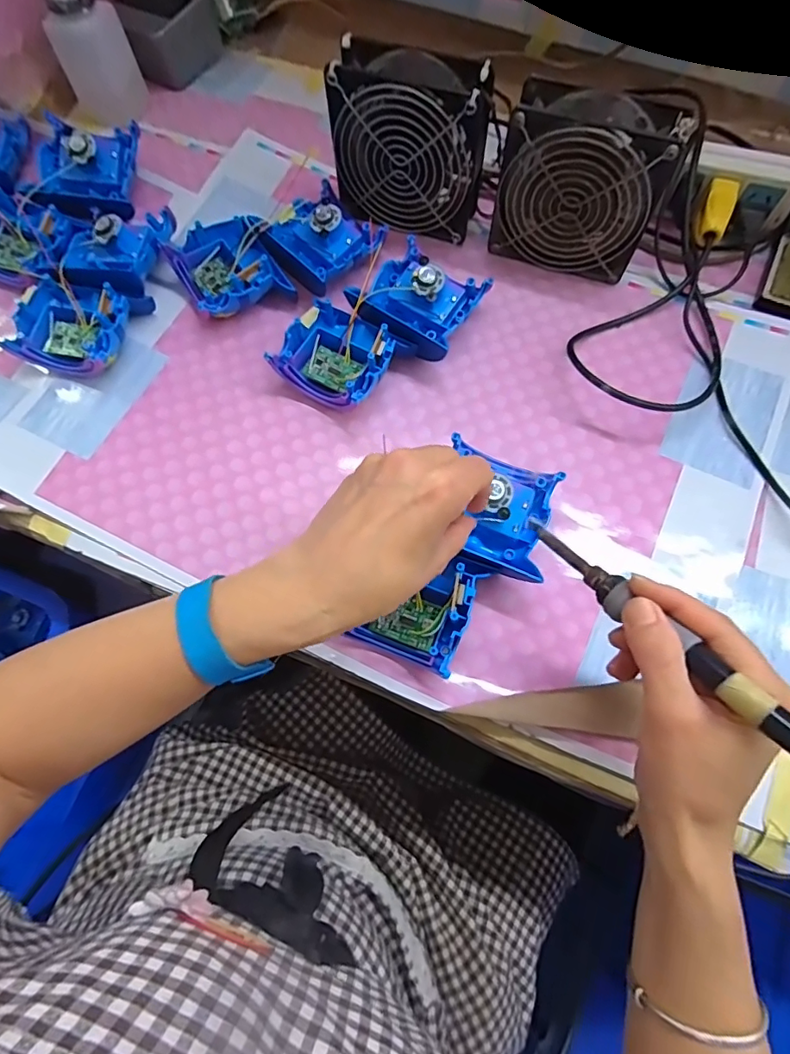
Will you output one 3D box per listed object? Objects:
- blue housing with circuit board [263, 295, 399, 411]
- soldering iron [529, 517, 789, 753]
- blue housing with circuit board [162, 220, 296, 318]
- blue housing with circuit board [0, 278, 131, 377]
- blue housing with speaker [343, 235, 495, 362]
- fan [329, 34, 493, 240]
[{"bbox_3d":[-0.045,-0.134,0.404,0.083,0.037,0.082,26,73,10],"label":"blue housing with circuit board"},{"bbox_3d":[0.135,0.058,0.243,0.020,0.014,0.224,-32,41,-6],"label":"soldering iron"},{"bbox_3d":[-0.141,-0.215,0.433,0.078,0.036,0.083,-32,73,-10],"label":"blue housing with circuit board"},{"bbox_3d":[-0.258,-0.159,0.411,0.080,0.034,0.070,13,71,5],"label":"blue housing with circuit board"},{"bbox_3d":[0.018,-0.183,0.417,0.092,0.043,0.092,31,74,11],"label":"blue housing with speaker"},{"bbox_3d":[0.013,-0.309,0.420,0.123,0.115,0.057,22,72,9],"label":"fan"}]

